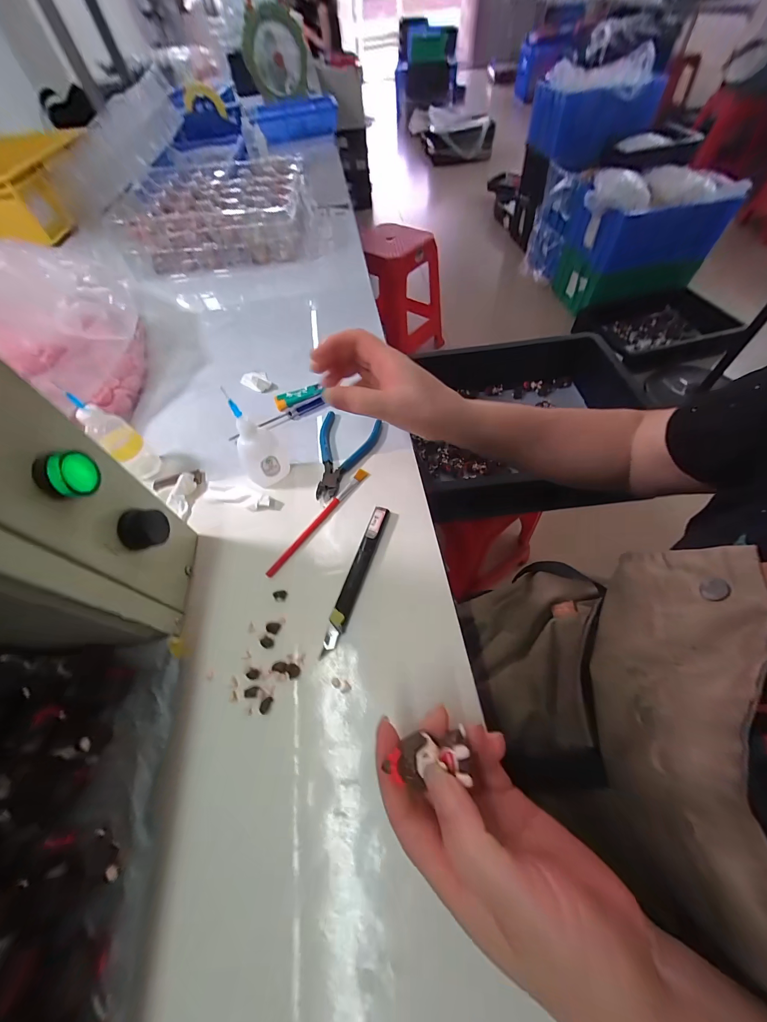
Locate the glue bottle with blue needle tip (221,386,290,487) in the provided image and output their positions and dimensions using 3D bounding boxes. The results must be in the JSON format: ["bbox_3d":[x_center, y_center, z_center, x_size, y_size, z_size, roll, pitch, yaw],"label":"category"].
[{"bbox_3d":[-0.129,-0.068,0.328,0.041,0.100,0.030,-34,62,-15],"label":"glue bottle with blue needle tip"}]

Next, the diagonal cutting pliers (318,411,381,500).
[{"bbox_3d":[-0.046,-0.062,0.366,0.064,0.015,0.112,10,60,10],"label":"diagonal cutting pliers"}]

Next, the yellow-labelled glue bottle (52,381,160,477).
[{"bbox_3d":[-0.282,-0.083,0.344,0.033,0.100,0.034,34,67,22],"label":"yellow-labelled glue bottle"}]

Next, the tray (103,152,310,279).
[{"bbox_3d":[-0.323,-0.615,0.686,0.325,0.096,0.275,-5,58,2],"label":"tray"}]

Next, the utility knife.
[{"bbox_3d":[-0.024,0.056,0.296,0.014,0.008,0.138,14,61,13],"label":"utility knife"}]

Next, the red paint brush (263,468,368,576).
[{"bbox_3d":[-0.064,0.006,0.332,0.010,0.004,0.145,32,66,21],"label":"red paint brush"}]

